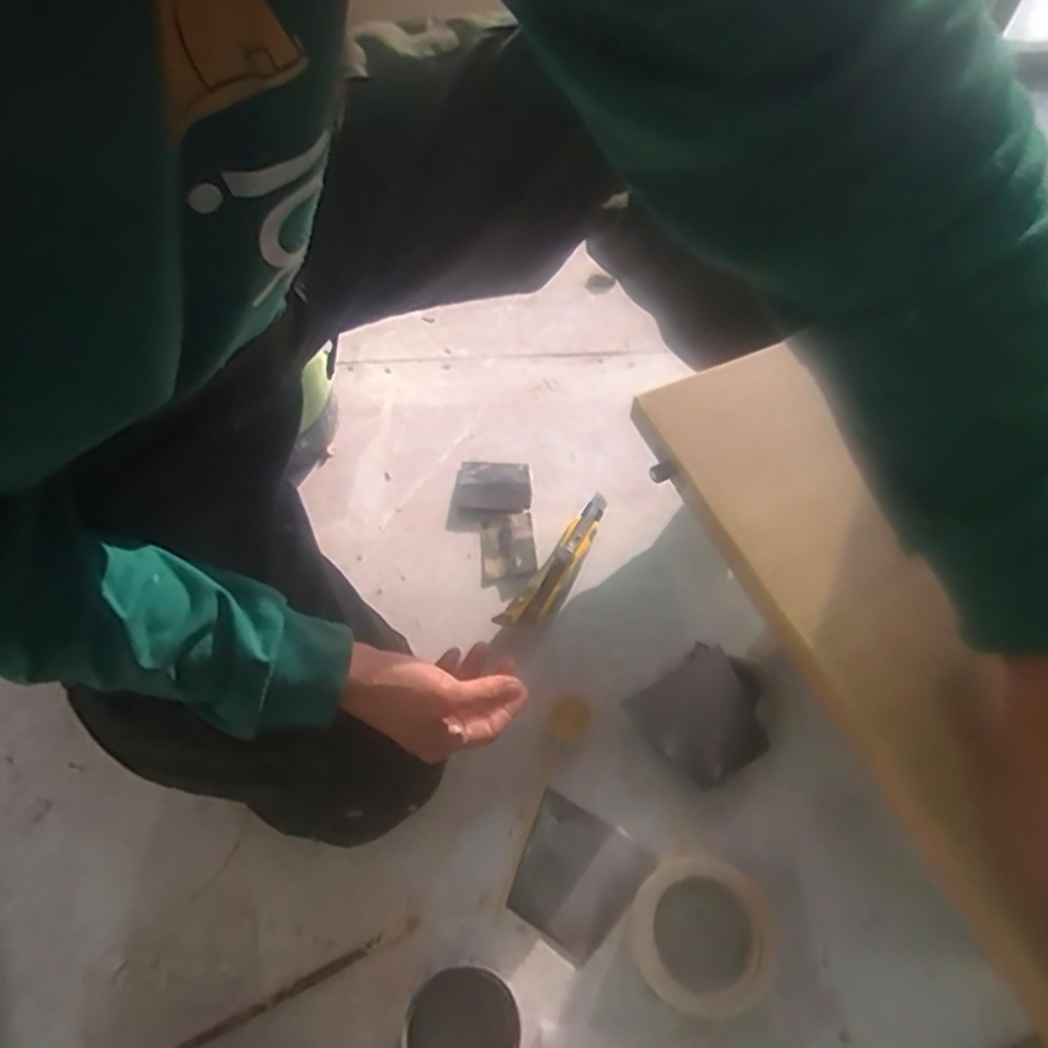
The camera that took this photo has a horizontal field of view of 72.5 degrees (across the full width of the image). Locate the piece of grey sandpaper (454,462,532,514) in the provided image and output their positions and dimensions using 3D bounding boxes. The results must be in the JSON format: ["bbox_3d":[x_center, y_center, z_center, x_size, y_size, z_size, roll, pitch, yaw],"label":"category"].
[{"bbox_3d":[-0.033,-0.040,0.779,0.081,0.010,0.066,5,60,3],"label":"piece of grey sandpaper"}]

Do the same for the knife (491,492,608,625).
[{"bbox_3d":[0.040,0.042,0.732,0.040,0.016,0.177,31,64,17],"label":"knife"}]

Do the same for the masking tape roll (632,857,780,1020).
[{"bbox_3d":[0.136,0.319,0.557,0.104,0.055,0.102,0,59,0],"label":"masking tape roll"}]

